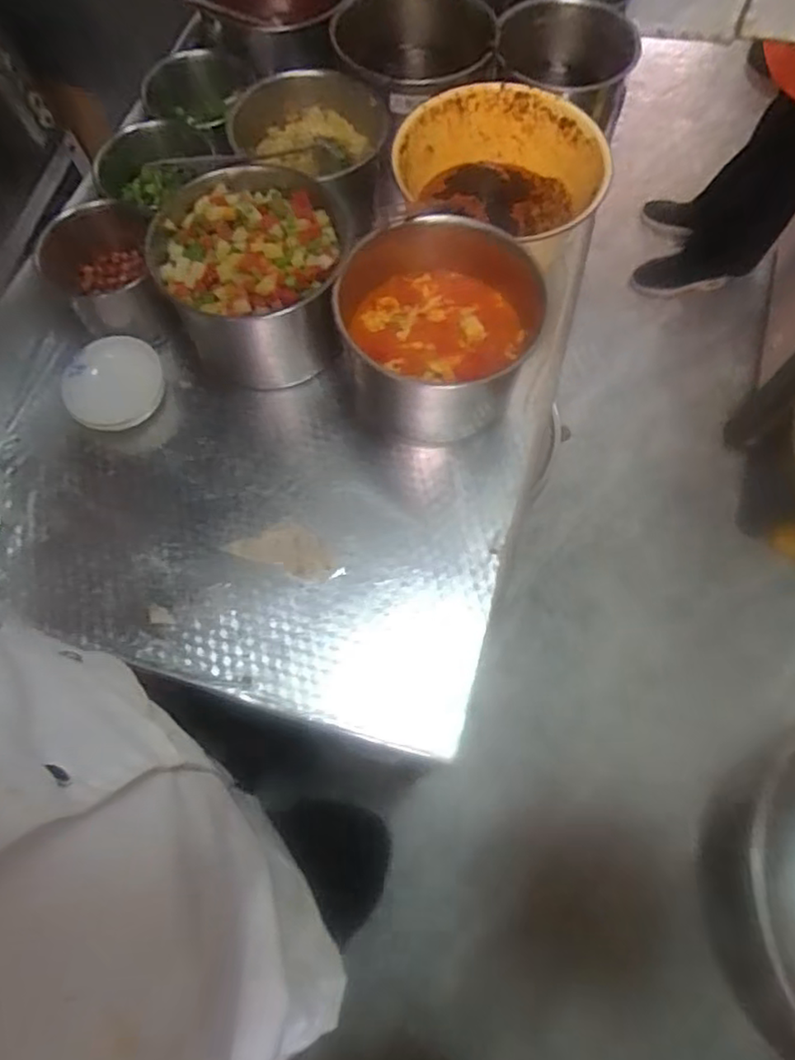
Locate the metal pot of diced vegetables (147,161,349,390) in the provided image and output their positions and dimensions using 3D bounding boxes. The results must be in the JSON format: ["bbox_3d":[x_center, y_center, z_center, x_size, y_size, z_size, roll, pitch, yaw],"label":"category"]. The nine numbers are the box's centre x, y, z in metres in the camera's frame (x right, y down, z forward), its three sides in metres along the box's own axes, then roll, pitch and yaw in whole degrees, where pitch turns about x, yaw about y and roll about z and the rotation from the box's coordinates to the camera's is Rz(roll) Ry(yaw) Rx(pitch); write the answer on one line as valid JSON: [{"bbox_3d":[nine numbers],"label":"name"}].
[{"bbox_3d":[-0.128,-0.225,0.588,0.159,0.109,0.153,0,68,0],"label":"metal pot of diced vegetables"}]

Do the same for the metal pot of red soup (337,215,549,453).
[{"bbox_3d":[0.034,-0.170,0.574,0.154,0.100,0.165,0,68,0],"label":"metal pot of red soup"}]

